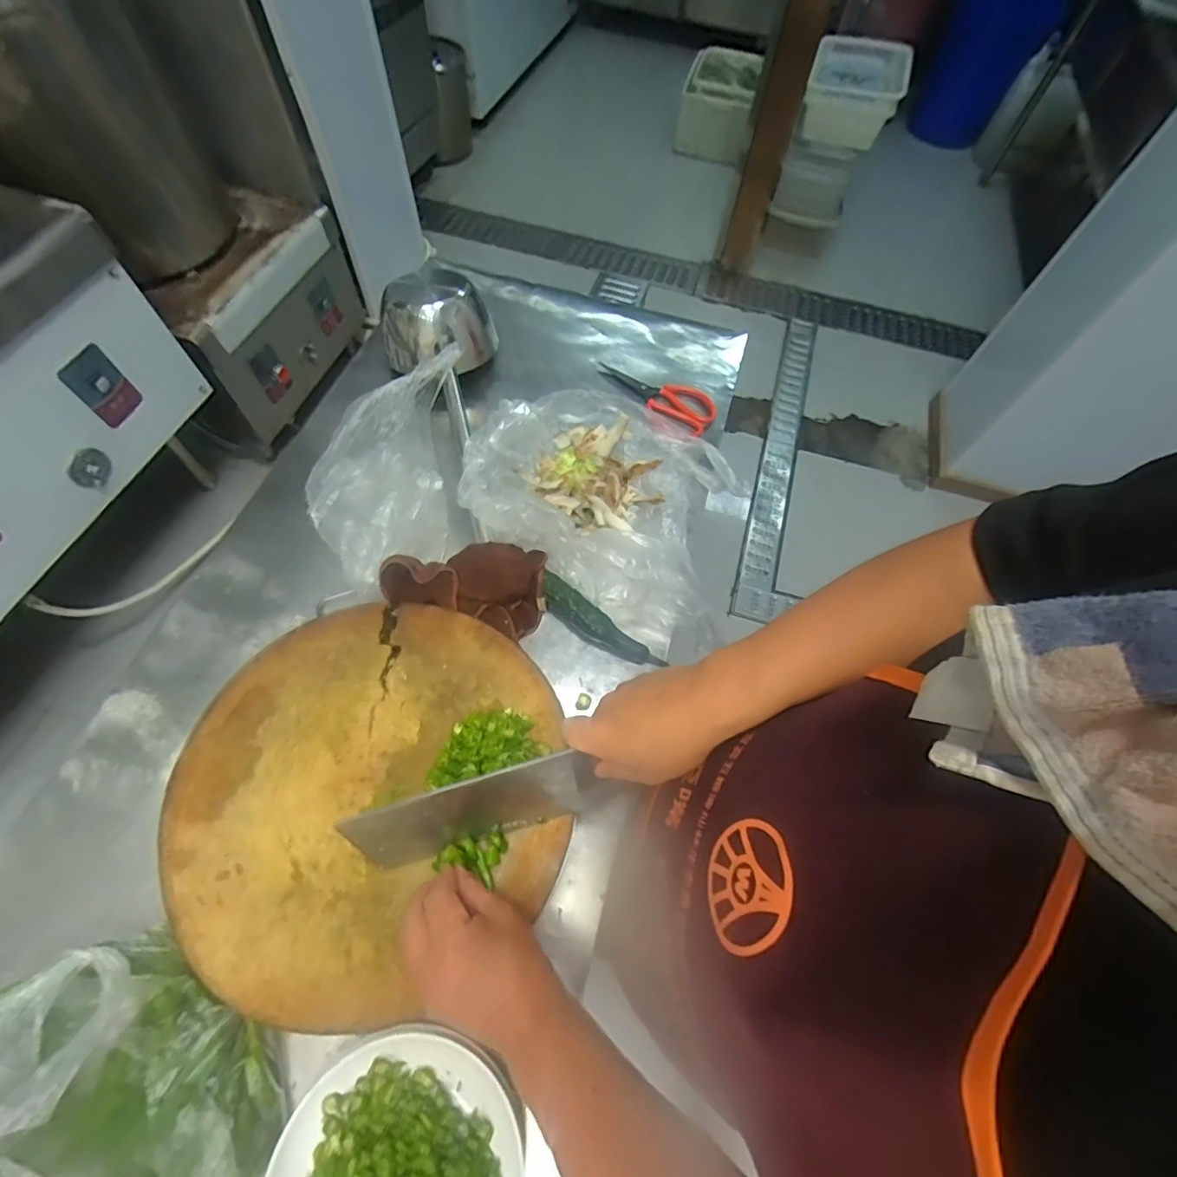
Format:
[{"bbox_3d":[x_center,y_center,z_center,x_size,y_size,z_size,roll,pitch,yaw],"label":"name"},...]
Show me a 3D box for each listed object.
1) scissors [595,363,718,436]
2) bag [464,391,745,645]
[{"bbox_3d":[0.107,-0.308,0.838,0.197,0.021,0.083,33,66,13],"label":"scissors"},{"bbox_3d":[0.020,-0.134,0.685,0.347,0.118,0.286,28,65,11],"label":"bag"}]

